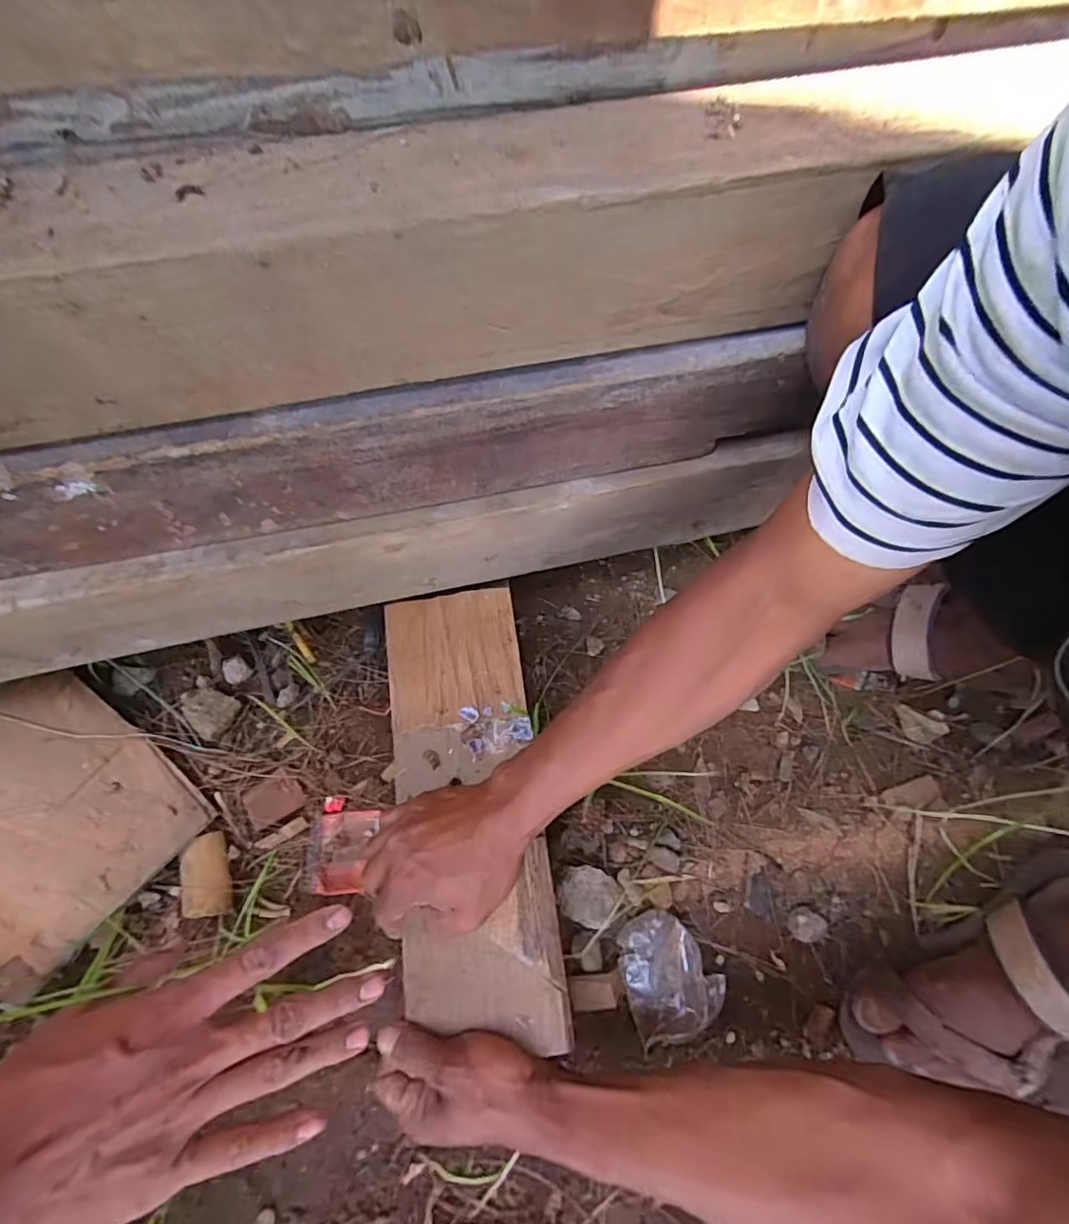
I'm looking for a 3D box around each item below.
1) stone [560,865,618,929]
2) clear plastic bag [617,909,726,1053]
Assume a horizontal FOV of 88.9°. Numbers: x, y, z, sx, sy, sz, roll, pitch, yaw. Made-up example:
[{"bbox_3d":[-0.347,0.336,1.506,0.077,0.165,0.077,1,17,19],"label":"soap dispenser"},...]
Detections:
[{"bbox_3d":[0.048,0.254,0.488,0.049,0.028,0.047,0,66,0],"label":"stone"},{"bbox_3d":[0.116,0.309,0.470,0.078,0.024,0.089,-17,67,-7],"label":"clear plastic bag"}]

